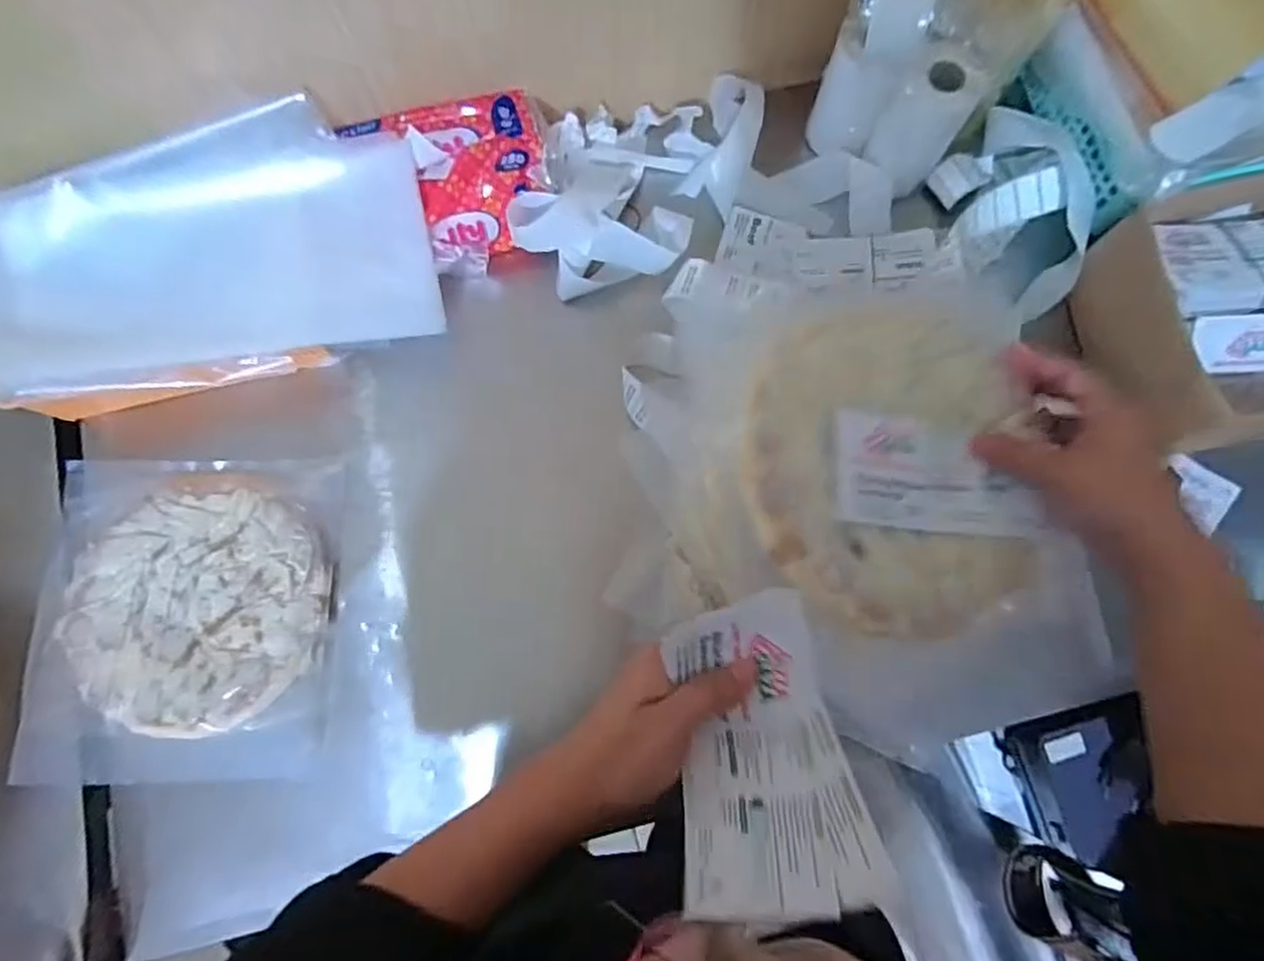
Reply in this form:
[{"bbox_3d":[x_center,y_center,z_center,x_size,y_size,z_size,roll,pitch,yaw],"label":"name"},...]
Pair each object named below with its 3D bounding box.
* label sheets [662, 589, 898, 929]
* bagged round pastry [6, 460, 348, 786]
[{"bbox_3d":[0.060,0.127,0.324,0.086,0.037,0.134,-10,79,-1],"label":"label sheets"},{"bbox_3d":[-0.352,0.107,0.545,0.224,0.037,0.247,-1,79,0],"label":"bagged round pastry"}]

